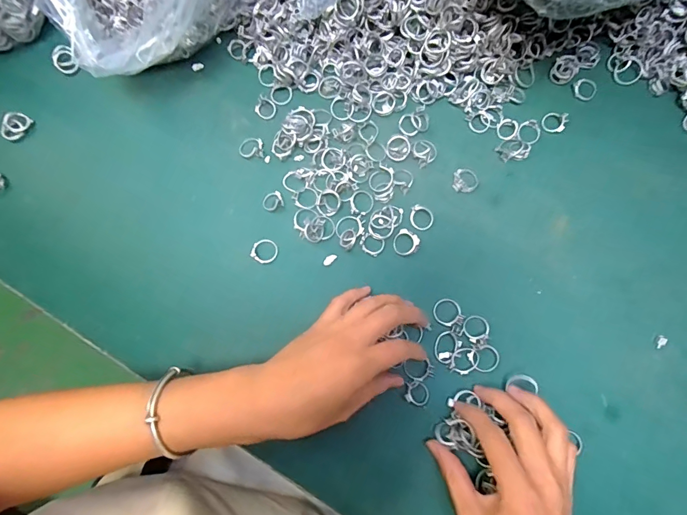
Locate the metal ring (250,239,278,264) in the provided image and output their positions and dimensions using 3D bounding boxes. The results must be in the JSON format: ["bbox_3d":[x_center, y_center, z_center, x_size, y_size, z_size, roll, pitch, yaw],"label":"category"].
[{"bbox_3d":[-0.068,-0.006,0.355,0.022,0.004,0.021,0,77,2],"label":"metal ring"}]

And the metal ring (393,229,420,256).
[{"bbox_3d":[0.054,-0.012,0.351,0.022,0.010,0.020,0,77,2],"label":"metal ring"}]

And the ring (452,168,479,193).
[{"bbox_3d":[0.108,-0.069,0.365,0.023,0.006,0.024,0,77,2],"label":"ring"}]

